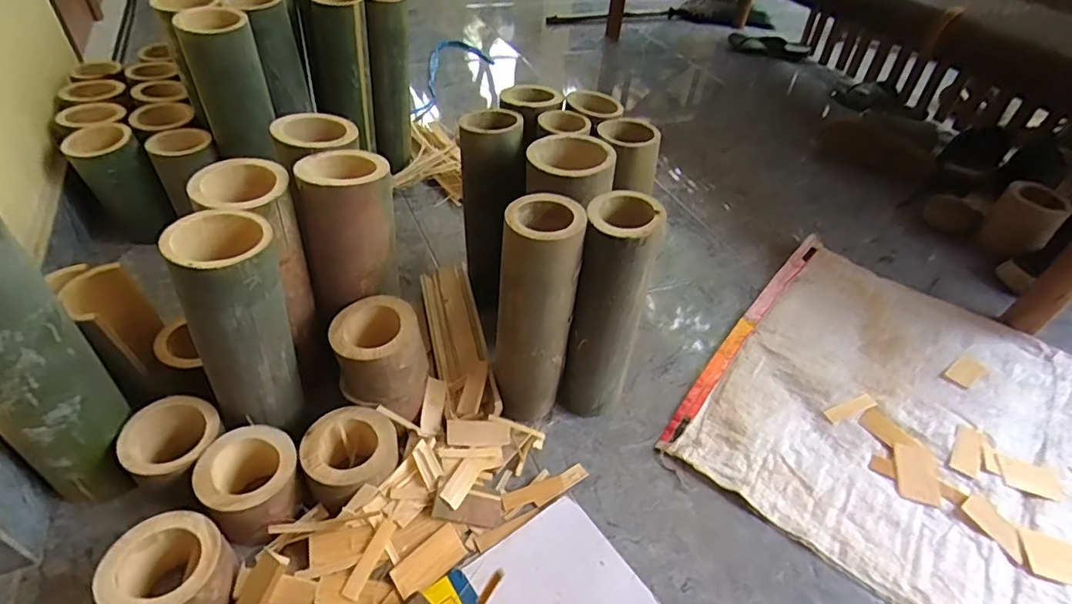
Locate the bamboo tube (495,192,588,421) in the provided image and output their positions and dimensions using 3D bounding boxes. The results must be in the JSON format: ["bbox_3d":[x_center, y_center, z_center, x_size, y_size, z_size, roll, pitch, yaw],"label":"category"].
[{"bbox_3d":[0.000,0.025,0.625,0.079,0.283,0.080,8,43,4],"label":"bamboo tube"}]

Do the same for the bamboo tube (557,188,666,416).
[{"bbox_3d":[0.084,0.018,0.645,0.072,0.285,0.086,15,43,11],"label":"bamboo tube"}]

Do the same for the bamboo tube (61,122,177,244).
[{"bbox_3d":[-0.619,-0.174,0.824,0.087,0.153,0.082,-29,53,-31],"label":"bamboo tube"}]

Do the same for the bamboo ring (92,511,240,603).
[{"bbox_3d":[-0.322,0.247,0.493,0.091,0.077,0.088,2,42,-2],"label":"bamboo ring"}]

